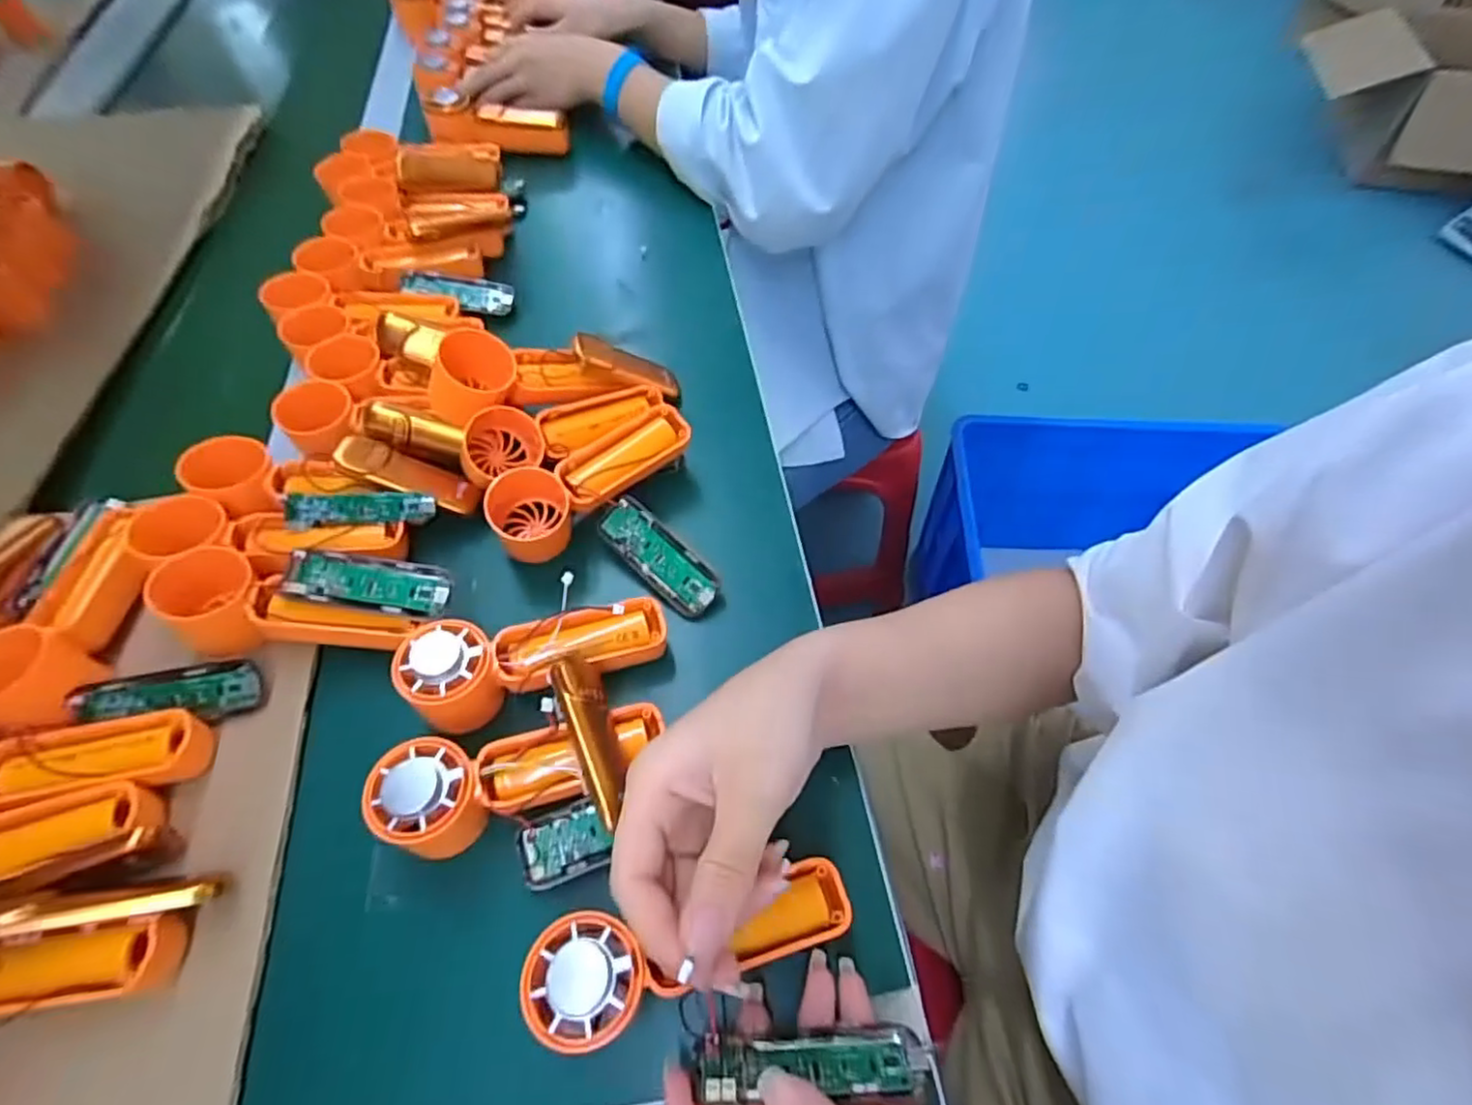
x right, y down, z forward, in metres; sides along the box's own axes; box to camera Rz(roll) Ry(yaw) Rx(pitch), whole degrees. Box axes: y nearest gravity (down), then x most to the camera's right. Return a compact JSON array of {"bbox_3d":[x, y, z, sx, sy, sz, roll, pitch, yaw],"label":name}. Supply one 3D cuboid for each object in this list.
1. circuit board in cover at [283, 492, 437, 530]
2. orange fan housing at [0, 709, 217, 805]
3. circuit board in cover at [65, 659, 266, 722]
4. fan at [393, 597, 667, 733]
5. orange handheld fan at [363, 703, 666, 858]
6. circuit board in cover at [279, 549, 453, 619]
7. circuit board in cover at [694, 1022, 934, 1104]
[{"bbox_3d":[-0.216,-0.024,0.385,0.077,0.020,0.007,-1,15,-15],"label":"circuit board in cover"},{"bbox_3d":[-0.318,0.099,0.307,0.128,0.043,0.044,-11,58,-6],"label":"orange fan housing"},{"bbox_3d":[-0.283,0.072,0.333,0.079,0.006,0.027,-7,81,-14],"label":"circuit board in cover"},{"bbox_3d":[-0.099,0.052,0.340,0.127,0.045,0.047,-18,59,-10],"label":"fan"},{"bbox_3d":[-0.096,0.099,0.303,0.125,0.034,0.049,-11,58,-22],"label":"orange handheld fan"},{"bbox_3d":[-0.191,0.016,0.349,0.080,0.007,0.029,9,66,-8],"label":"circuit board in cover"},{"bbox_3d":[0.028,0.184,0.239,0.083,0.031,0.009,0,94,-4],"label":"circuit board in cover"}]

